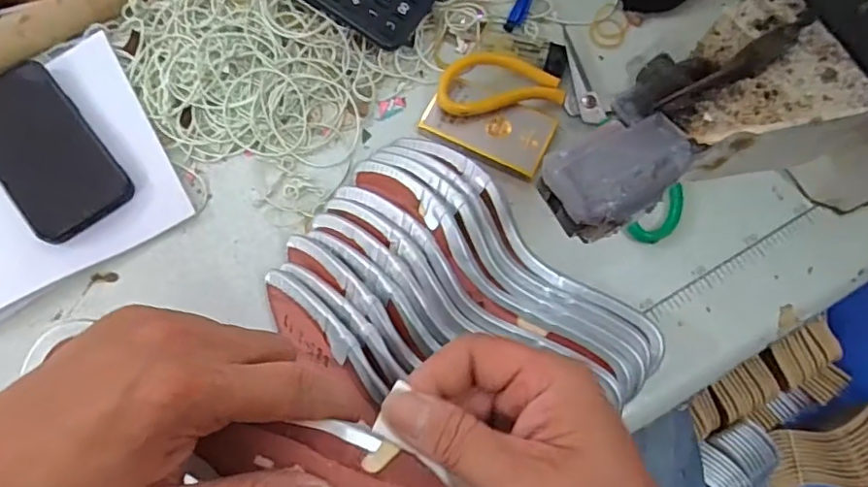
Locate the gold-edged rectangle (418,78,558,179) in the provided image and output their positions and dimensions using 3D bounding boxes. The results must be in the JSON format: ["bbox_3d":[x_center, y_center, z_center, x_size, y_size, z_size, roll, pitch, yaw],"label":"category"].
[{"bbox_3d":[0.044,-0.096,0.454,0.099,0.010,0.055,26,75,8],"label":"gold-edged rectangle"}]

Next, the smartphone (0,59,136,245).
[{"bbox_3d":[-0.303,-0.075,0.439,0.072,0.014,0.153,-39,76,-11],"label":"smartphone"}]

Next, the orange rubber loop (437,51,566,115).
[{"bbox_3d":[0.052,-0.130,0.458,0.097,0.023,0.047,-7,73,-2],"label":"orange rubber loop"}]

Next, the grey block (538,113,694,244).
[{"bbox_3d":[0.084,-0.032,0.267,0.065,0.027,0.043,-27,74,-8],"label":"grey block"}]

